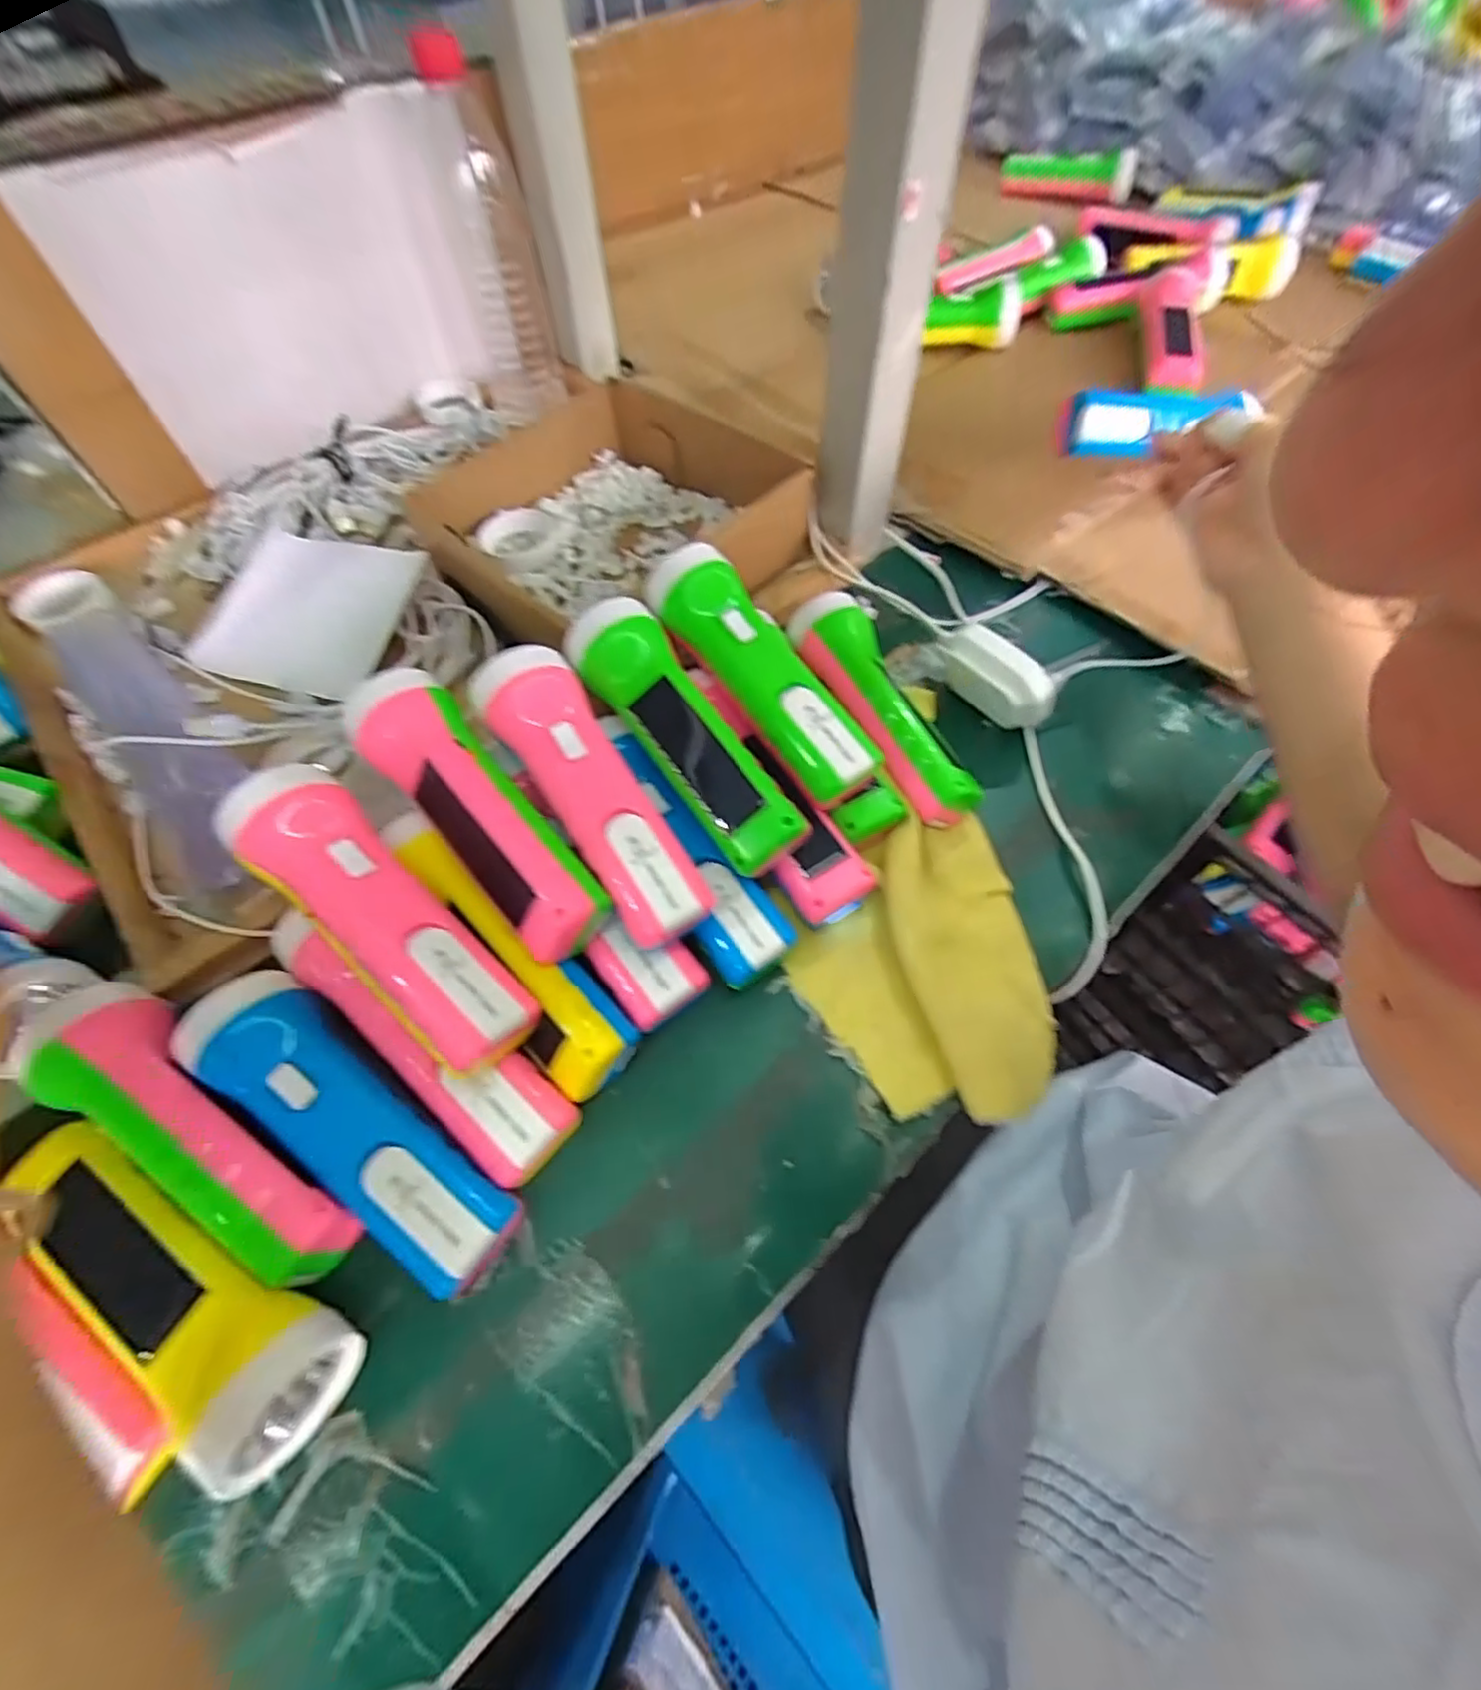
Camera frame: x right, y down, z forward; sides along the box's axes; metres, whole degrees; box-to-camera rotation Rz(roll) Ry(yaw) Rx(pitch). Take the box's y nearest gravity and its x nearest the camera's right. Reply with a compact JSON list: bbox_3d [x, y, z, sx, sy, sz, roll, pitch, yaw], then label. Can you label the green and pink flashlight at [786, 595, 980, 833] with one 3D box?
[{"bbox_3d":[0.088,-0.082,0.409,0.051,0.045,0.163,-25,66,-16],"label":"green and pink flashlight"}]

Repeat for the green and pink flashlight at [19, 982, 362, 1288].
[{"bbox_3d":[-0.234,0.122,0.279,0.166,0.039,0.048,33,64,17],"label":"green and pink flashlight"}]

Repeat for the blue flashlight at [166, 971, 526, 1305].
[{"bbox_3d":[-0.167,0.121,0.292,0.166,0.048,0.052,29,63,16],"label":"blue flashlight"}]

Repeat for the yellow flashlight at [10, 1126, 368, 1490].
[{"bbox_3d":[-0.223,0.169,0.264,0.162,0.048,0.052,31,64,17],"label":"yellow flashlight"}]

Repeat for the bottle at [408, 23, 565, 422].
[{"bbox_3d":[-0.199,-0.477,0.526,0.069,0.203,0.079,-11,59,-6],"label":"bottle"}]

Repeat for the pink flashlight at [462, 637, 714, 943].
[{"bbox_3d":[-0.070,-0.024,0.328,0.046,0.043,0.157,-31,74,-22],"label":"pink flashlight"}]

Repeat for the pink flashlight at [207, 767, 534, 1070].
[{"bbox_3d":[-0.158,0.033,0.296,0.164,0.050,0.048,38,66,16],"label":"pink flashlight"}]

